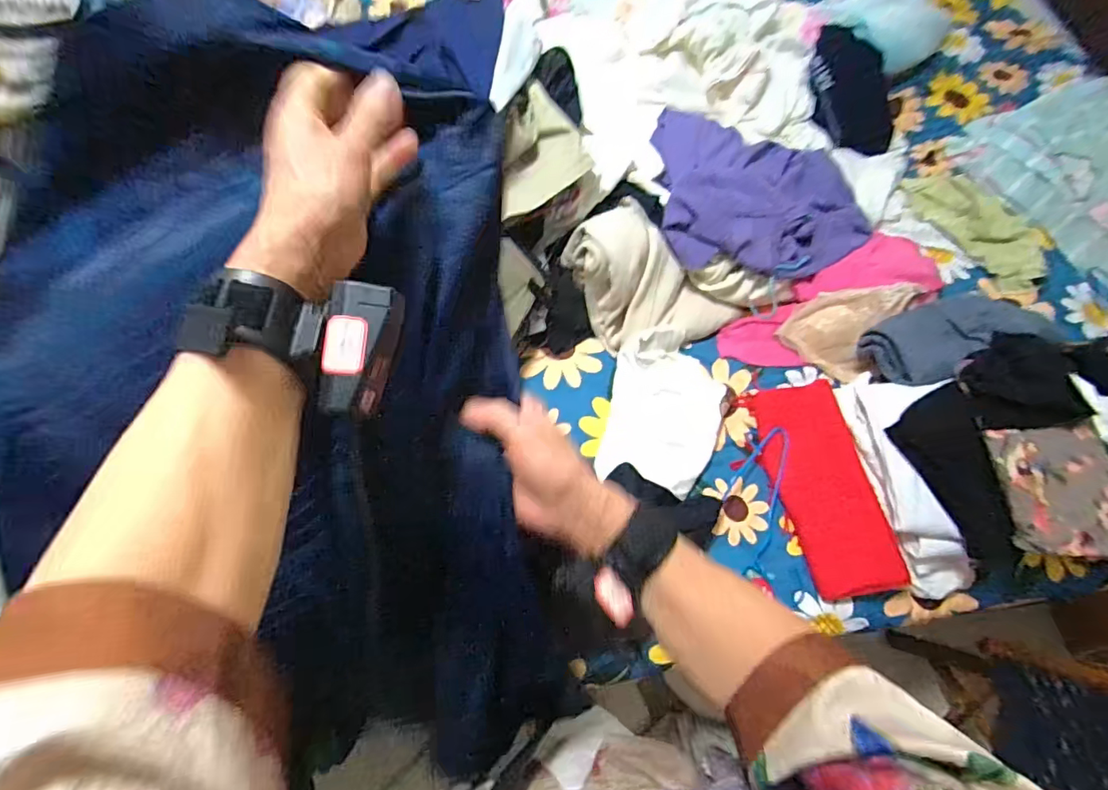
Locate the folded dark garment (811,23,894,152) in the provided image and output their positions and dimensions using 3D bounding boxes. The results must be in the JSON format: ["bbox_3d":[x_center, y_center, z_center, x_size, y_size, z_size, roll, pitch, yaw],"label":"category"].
[{"bbox_3d":[0.626,-0.619,1.116,0.216,0.119,0.191,10,68,1],"label":"folded dark garment"}]

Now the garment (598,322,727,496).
[{"bbox_3d":[0.190,0.022,0.894,0.192,0.053,0.274,13,68,2],"label":"garment"}]

